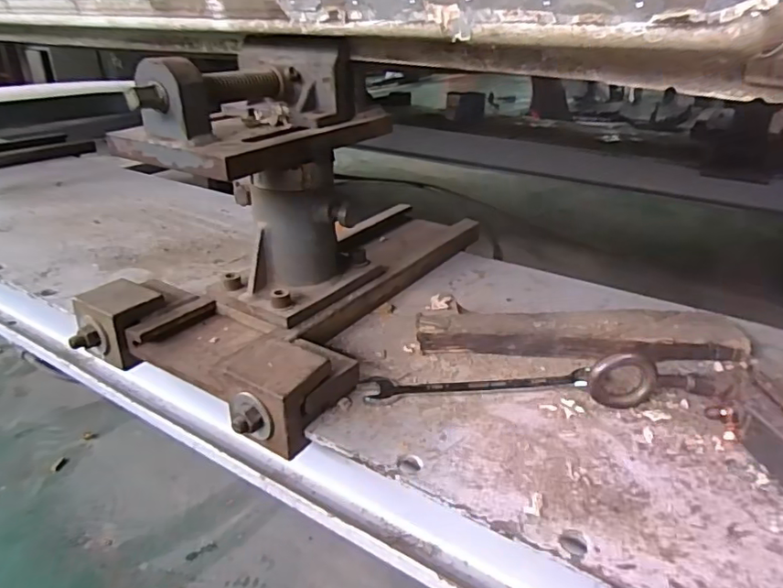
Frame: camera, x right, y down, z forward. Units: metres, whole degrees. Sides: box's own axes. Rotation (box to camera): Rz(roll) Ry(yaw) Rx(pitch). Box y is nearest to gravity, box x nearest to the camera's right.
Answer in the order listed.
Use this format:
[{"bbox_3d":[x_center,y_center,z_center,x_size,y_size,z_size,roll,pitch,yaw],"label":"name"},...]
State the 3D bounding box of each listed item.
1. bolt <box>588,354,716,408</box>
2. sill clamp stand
[{"bbox_3d":[0.258,0.089,0.560,0.119,0.056,0.027,0,26,-1],"label":"bolt"},{"bbox_3d":[-0.125,-0.138,0.725,0.346,0.309,0.551,12,29,21],"label":"sill clamp stand"}]

